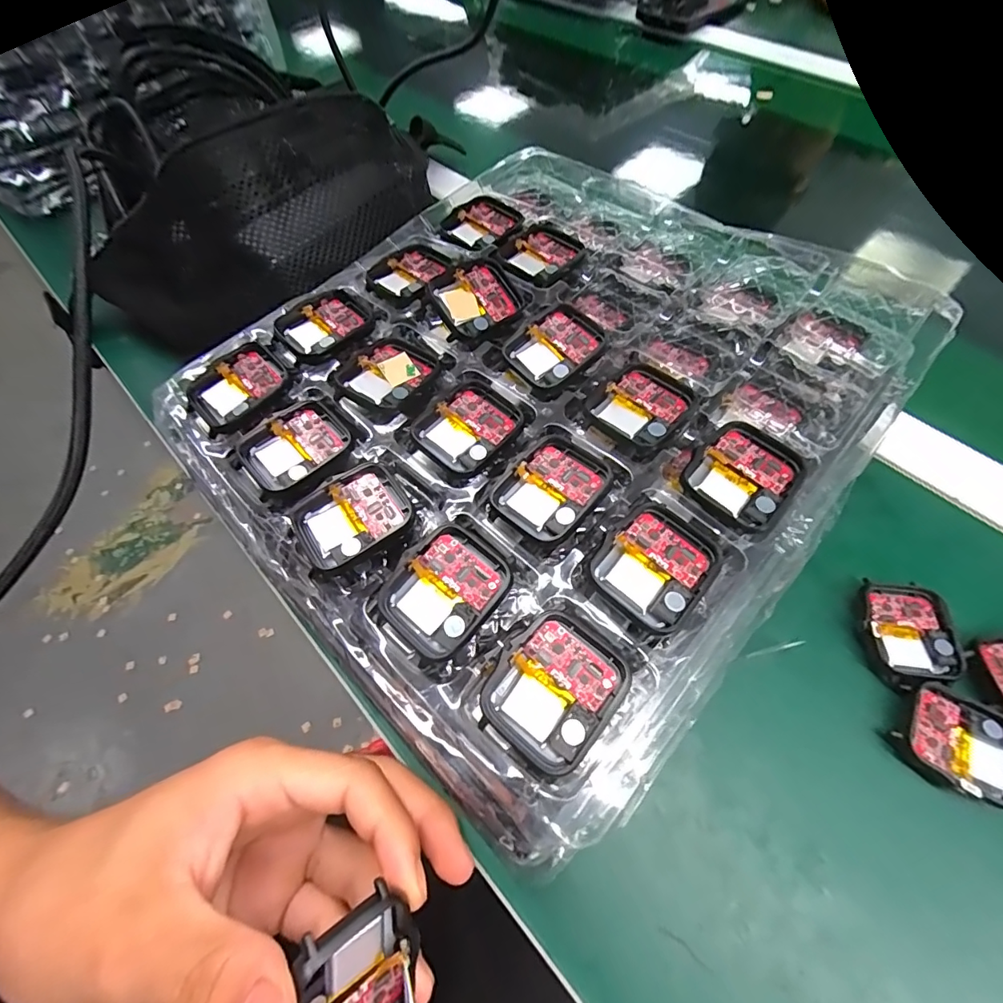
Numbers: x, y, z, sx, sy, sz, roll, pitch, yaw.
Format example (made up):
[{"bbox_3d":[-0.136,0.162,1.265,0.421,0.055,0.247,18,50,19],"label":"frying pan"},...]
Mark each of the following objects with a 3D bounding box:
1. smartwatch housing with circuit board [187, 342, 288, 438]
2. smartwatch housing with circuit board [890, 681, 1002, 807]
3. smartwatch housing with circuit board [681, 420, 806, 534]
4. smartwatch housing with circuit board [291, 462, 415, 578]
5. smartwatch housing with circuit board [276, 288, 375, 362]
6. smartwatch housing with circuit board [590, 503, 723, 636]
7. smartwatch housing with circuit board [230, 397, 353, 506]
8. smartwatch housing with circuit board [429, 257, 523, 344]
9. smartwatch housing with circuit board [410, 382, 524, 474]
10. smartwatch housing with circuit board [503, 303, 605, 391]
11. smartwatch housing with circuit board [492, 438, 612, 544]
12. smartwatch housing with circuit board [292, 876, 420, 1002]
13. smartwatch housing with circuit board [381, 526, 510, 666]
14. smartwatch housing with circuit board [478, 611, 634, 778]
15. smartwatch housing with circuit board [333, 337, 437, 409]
[{"bbox_3d":[-0.124,-0.054,0.216,0.043,0.009,0.033,-37,66,-17],"label":"smartwatch housing with circuit board"},{"bbox_3d":[0.195,0.104,0.196,0.043,0.011,0.042,36,68,21],"label":"smartwatch housing with circuit board"},{"bbox_3d":[0.098,-0.012,0.184,0.037,0.005,0.045,39,69,21],"label":"smartwatch housing with circuit board"},{"bbox_3d":[-0.059,0.006,0.184,0.043,0.006,0.037,-31,64,-14],"label":"smartwatch housing with circuit board"},{"bbox_3d":[-0.088,-0.089,0.232,0.044,0.007,0.040,-37,66,-17],"label":"smartwatch housing with circuit board"},{"bbox_3d":[0.057,0.022,0.169,0.036,0.007,0.043,38,69,21],"label":"smartwatch housing with circuit board"},{"bbox_3d":[-0.090,-0.023,0.202,0.045,0.007,0.042,-37,66,-17],"label":"smartwatch housing with circuit board"},{"bbox_3d":[-0.012,-0.103,0.233,0.042,0.005,0.036,-28,85,-17],"label":"smartwatch housing with circuit board"},{"bbox_3d":[-0.014,-0.034,0.203,0.037,0.006,0.044,37,69,20],"label":"smartwatch housing with circuit board"},{"bbox_3d":[0.026,-0.073,0.219,0.044,0.013,0.035,-36,66,-16],"label":"smartwatch housing with circuit board"},{"bbox_3d":[0.021,-0.007,0.185,0.042,0.009,0.036,-40,66,-18],"label":"smartwatch housing with circuit board"},{"bbox_3d":[-0.042,0.142,0.137,0.007,0.037,0.046,2,96,44],"label":"smartwatch housing with circuit board"},{"bbox_3d":[-0.020,0.033,0.169,0.037,0.012,0.043,37,68,21],"label":"smartwatch housing with circuit board"},{"bbox_3d":[0.018,0.062,0.151,0.038,0.008,0.043,39,69,22],"label":"smartwatch housing with circuit board"},{"bbox_3d":[-0.054,-0.061,0.219,0.035,0.007,0.041,34,68,19],"label":"smartwatch housing with circuit board"}]

